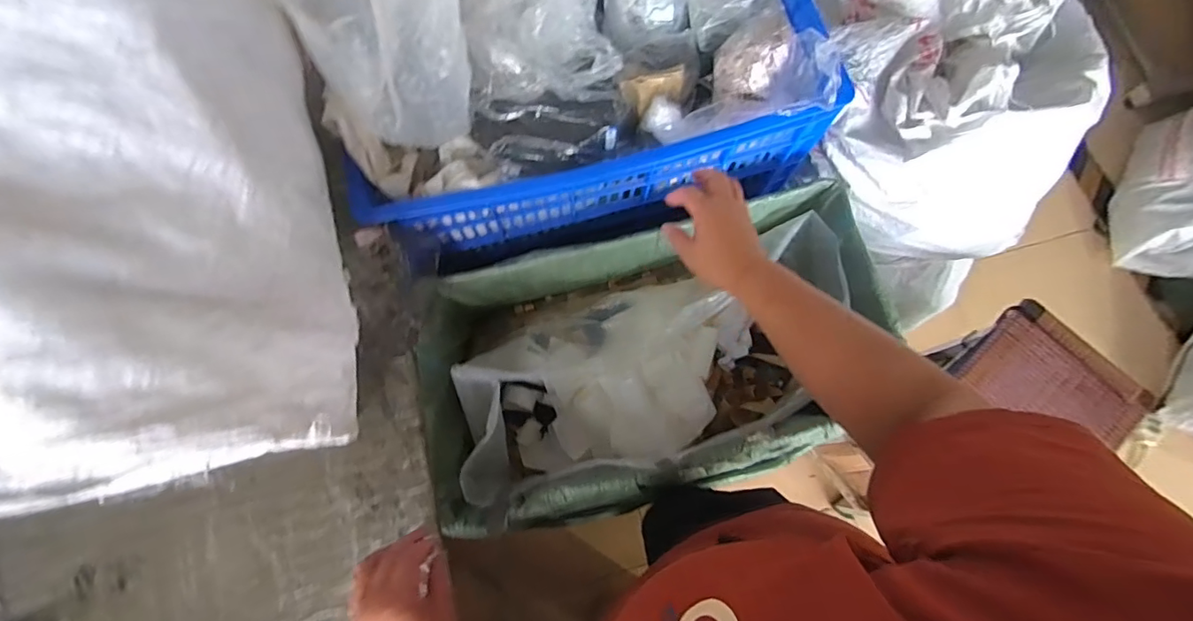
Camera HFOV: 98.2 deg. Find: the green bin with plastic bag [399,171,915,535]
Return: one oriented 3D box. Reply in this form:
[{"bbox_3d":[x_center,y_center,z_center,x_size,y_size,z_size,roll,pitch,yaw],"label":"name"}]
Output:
[{"bbox_3d":[0.076,0.099,0.818,0.618,0.234,0.367,-14,74,-3],"label":"green bin with plastic bag"}]

